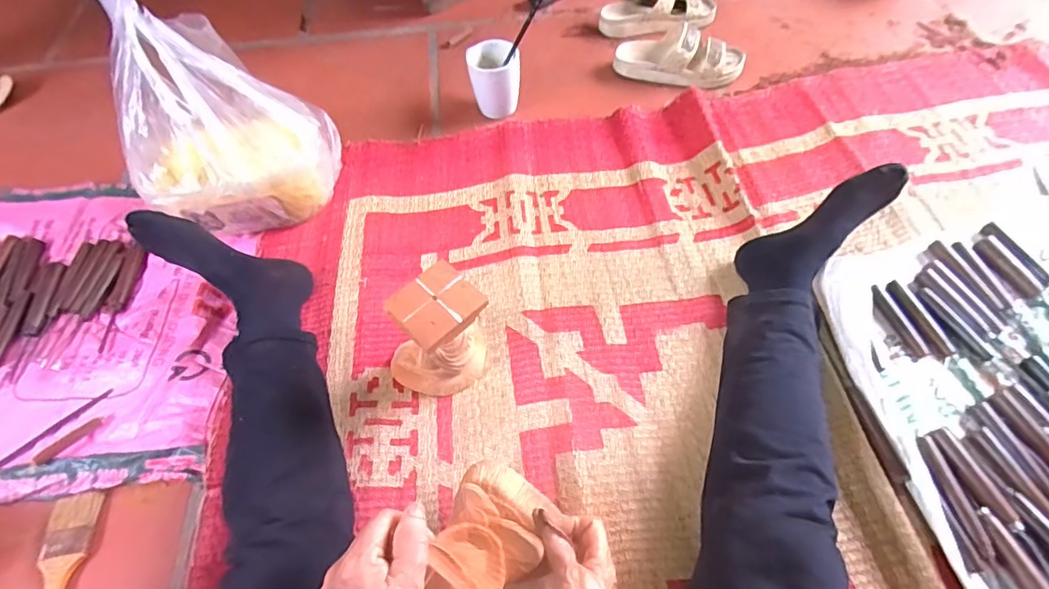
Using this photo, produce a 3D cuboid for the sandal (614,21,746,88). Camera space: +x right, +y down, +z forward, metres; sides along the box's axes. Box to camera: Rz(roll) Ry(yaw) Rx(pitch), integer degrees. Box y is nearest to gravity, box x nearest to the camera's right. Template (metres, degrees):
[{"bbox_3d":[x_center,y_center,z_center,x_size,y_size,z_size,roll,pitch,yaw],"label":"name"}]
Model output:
[{"bbox_3d":[0.272,-0.421,0.925,0.220,0.071,0.080,12,60,12],"label":"sandal"}]

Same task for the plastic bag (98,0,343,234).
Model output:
[{"bbox_3d":[-0.405,-0.241,0.687,0.231,0.314,0.176,-4,58,1],"label":"plastic bag"}]

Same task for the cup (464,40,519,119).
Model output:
[{"bbox_3d":[-0.046,-0.357,0.884,0.080,0.101,0.079,-2,58,3],"label":"cup"}]

